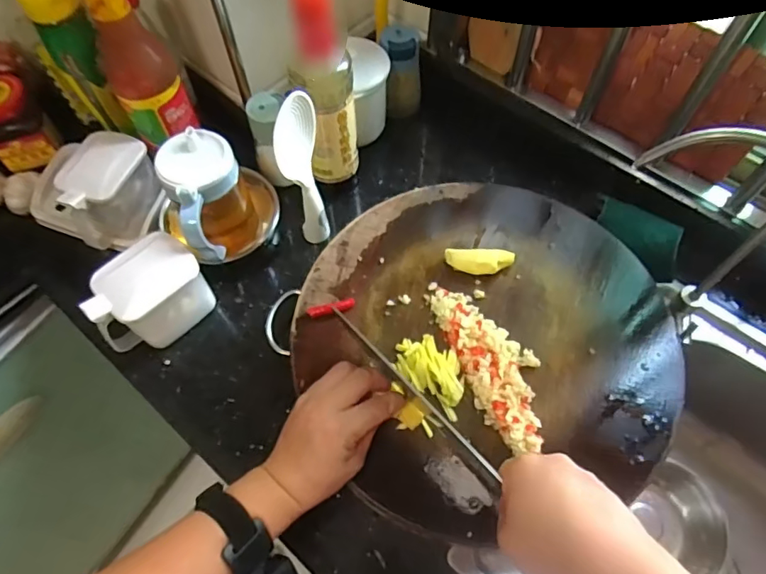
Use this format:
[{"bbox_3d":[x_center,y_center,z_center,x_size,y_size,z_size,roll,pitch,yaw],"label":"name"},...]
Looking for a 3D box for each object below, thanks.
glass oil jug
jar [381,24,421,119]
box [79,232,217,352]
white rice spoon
[{"bbox_3d":[-0.173,-0.095,0.566,0.101,0.131,0.123,-16,63,-8],"label":"glass oil jug"},{"bbox_3d":[0.024,-0.281,0.679,0.050,0.103,0.048,0,62,0],"label":"jar"},{"bbox_3d":[-0.241,0.012,0.536,0.111,0.094,0.066,-41,69,-19],"label":"box"},{"bbox_3d":[-0.083,-0.120,0.544,0.035,0.191,0.051,-2,62,-1],"label":"white rice spoon"}]

